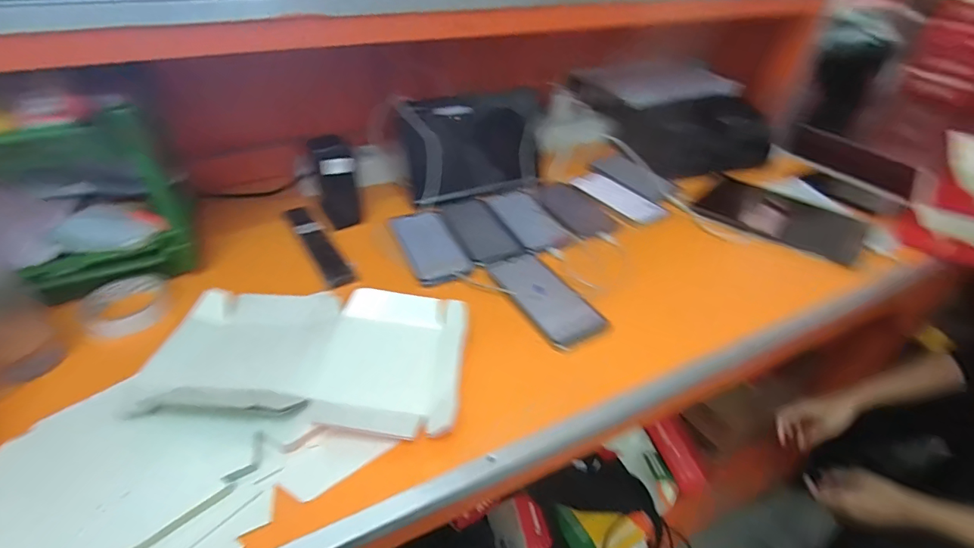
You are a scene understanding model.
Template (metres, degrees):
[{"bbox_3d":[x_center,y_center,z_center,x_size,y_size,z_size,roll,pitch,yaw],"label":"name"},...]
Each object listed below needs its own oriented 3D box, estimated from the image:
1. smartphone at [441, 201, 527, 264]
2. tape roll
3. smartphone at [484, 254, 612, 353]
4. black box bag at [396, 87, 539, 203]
[{"bbox_3d":[-0.011,-0.068,0.684,0.078,0.011,0.139,-17,42,-23],"label":"smartphone"},{"bbox_3d":[-0.432,0.037,0.556,0.083,0.028,0.083,2,38,-1],"label":"tape roll"},{"bbox_3d":[0.072,0.028,0.586,0.073,0.008,0.166,-19,42,-25],"label":"smartphone"},{"bbox_3d":[-0.019,-0.202,0.749,0.216,0.139,0.111,-7,39,-11],"label":"black box bag"}]

